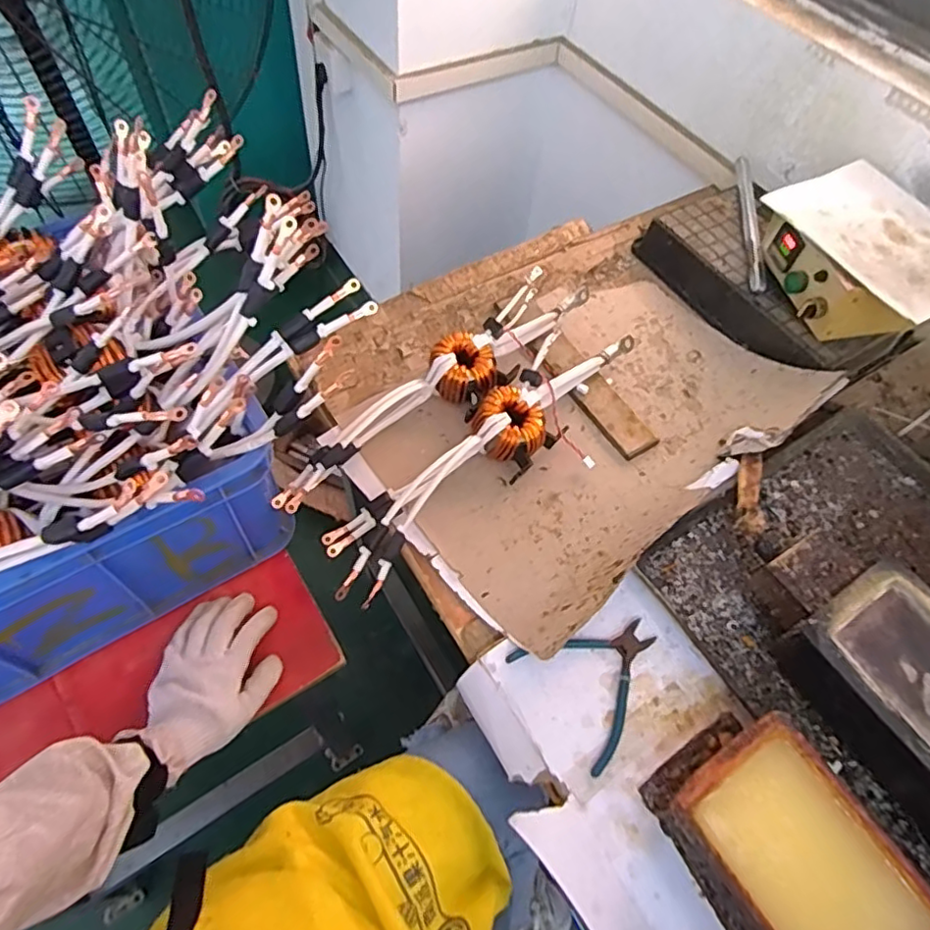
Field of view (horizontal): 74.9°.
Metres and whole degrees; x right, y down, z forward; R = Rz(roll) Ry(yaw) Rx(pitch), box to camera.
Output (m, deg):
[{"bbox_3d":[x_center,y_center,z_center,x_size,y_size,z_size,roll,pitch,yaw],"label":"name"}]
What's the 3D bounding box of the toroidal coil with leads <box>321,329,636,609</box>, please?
[{"bbox_3d":[0.032,-0.032,0.722,0.103,0.061,0.493,40,64,19],"label":"toroidal coil with leads"}]

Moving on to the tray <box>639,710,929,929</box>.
[{"bbox_3d":[0.271,0.332,0.486,0.140,0.068,0.237,-28,65,-20],"label":"tray"}]

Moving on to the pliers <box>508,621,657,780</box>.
[{"bbox_3d":[0.133,0.202,0.590,0.134,0.008,0.126,-30,65,-21],"label":"pliers"}]

